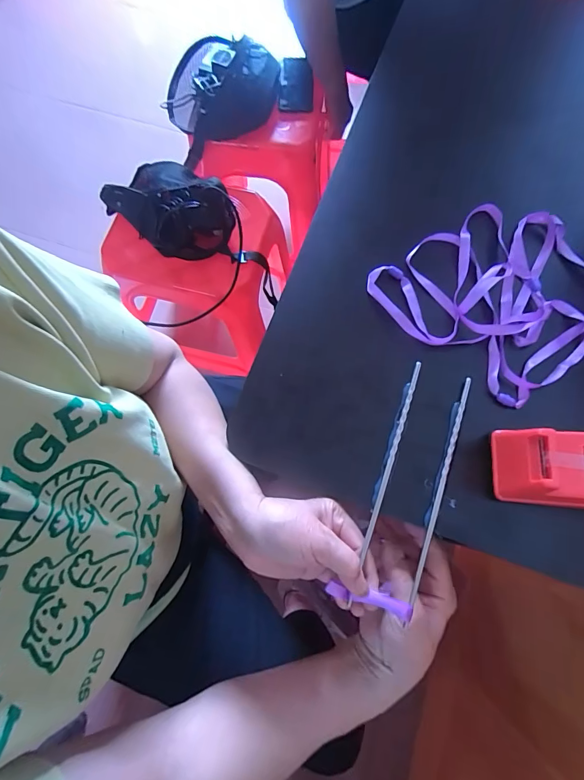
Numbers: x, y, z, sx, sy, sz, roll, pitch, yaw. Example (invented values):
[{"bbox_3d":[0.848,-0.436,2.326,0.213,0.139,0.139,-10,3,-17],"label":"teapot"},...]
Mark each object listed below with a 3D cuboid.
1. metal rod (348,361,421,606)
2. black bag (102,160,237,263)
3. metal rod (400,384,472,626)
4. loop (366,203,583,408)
[{"bbox_3d":[0.085,0.075,0.337,0.007,0.009,0.220,19,76,7],"label":"metal rod"},{"bbox_3d":[-0.238,-0.356,0.711,0.151,0.106,0.266,-41,77,-10],"label":"black bag"},{"bbox_3d":[0.135,0.077,0.334,0.007,0.004,0.194,20,74,7],"label":"metal rod"},{"bbox_3d":[0.216,-0.105,0.383,0.211,0.030,0.190,-40,77,-10],"label":"loop"}]

